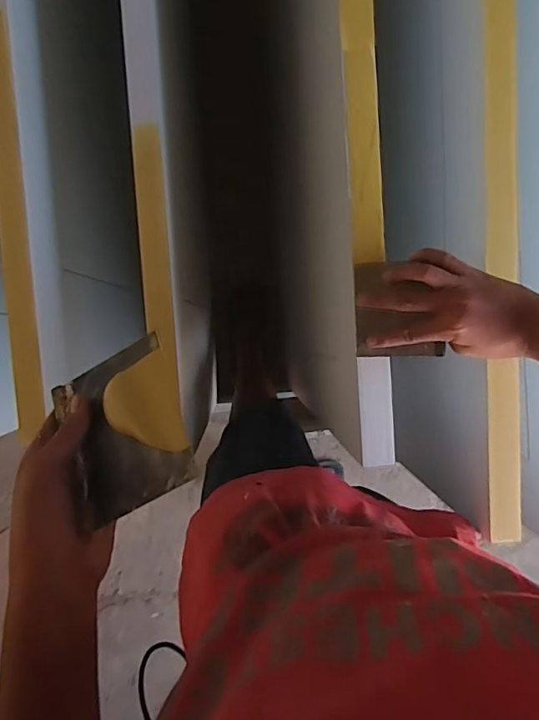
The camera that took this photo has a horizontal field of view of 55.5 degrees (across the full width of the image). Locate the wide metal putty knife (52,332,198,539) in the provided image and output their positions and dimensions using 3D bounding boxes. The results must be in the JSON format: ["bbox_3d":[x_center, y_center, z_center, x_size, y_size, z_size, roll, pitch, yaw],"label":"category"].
[{"bbox_3d":[-0.107,0.049,0.372,0.096,0.010,0.116,-30,65,13],"label":"wide metal putty knife"}]

